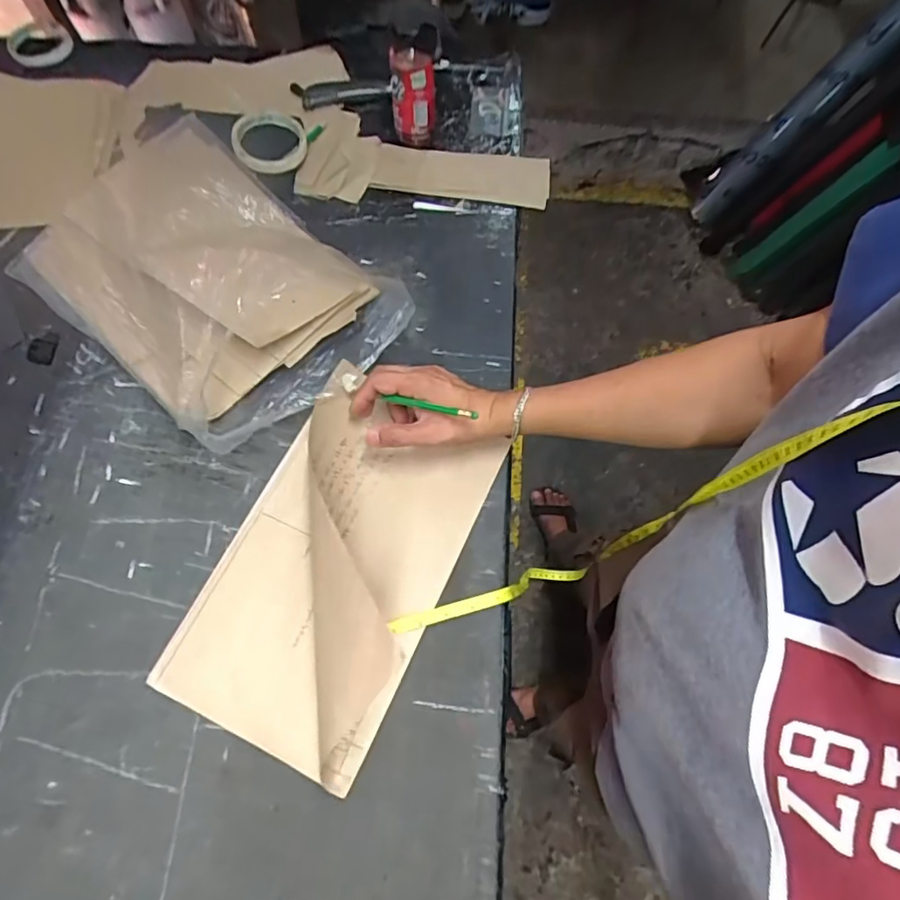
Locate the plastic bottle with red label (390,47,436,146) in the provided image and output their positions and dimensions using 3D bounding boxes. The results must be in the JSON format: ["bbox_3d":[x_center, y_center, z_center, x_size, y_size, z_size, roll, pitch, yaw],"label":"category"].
[{"bbox_3d":[-0.050,-0.475,0.734,0.060,0.108,0.049,-3,68,0],"label":"plastic bottle with red label"}]

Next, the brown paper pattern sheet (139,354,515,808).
[{"bbox_3d":[-0.109,0.101,0.521,0.203,0.047,0.337,23,71,10],"label":"brown paper pattern sheet"}]

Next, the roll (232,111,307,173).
[{"bbox_3d":[-0.239,-0.412,0.725,0.093,0.024,0.095,-1,68,1],"label":"roll"}]

